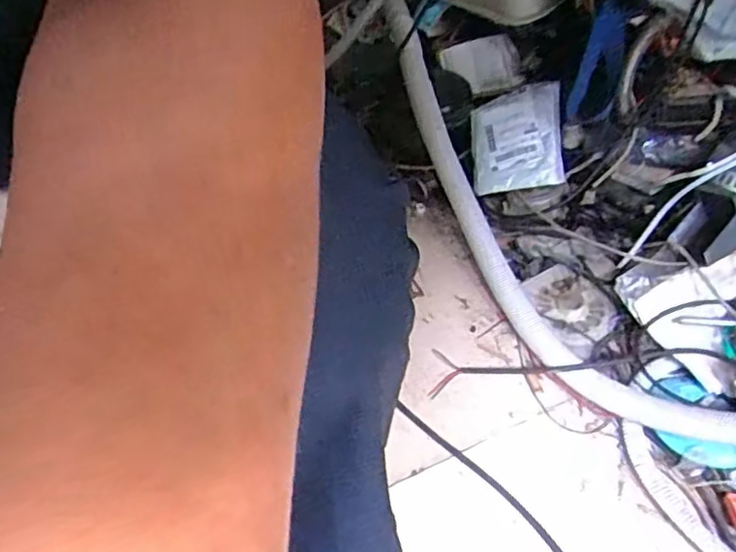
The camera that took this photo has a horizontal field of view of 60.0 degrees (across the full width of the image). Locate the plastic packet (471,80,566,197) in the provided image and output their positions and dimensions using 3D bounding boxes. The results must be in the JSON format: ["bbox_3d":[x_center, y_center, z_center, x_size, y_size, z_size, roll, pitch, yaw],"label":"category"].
[{"bbox_3d":[0.200,-0.187,0.871,0.124,0.010,0.148,-7,71,35],"label":"plastic packet"}]

